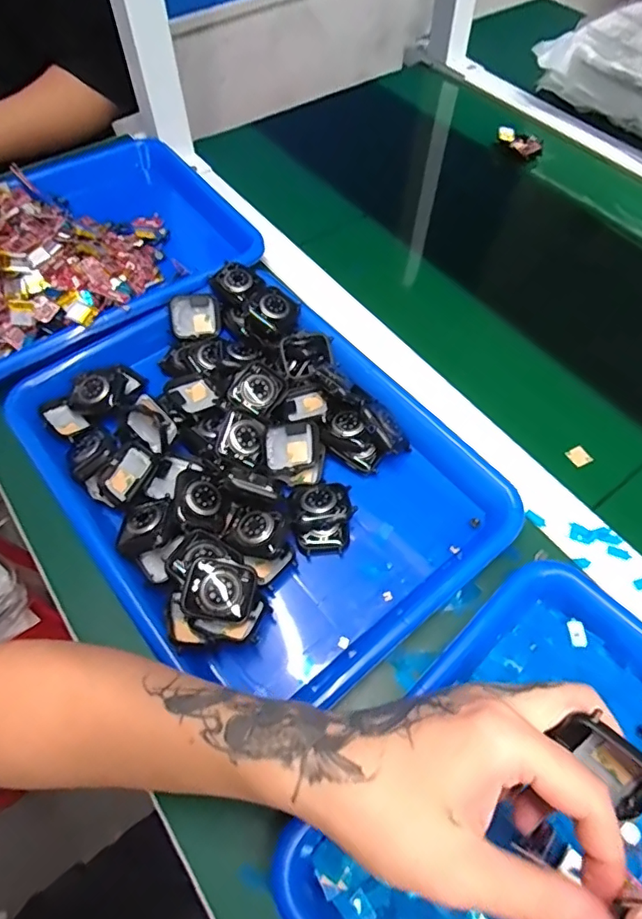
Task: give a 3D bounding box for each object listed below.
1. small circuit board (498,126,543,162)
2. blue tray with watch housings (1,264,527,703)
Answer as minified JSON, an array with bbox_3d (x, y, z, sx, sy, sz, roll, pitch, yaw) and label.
[{"bbox_3d":[0.242,-0.386,0.646,0.057,0.020,0.017,32,63,2],"label":"small circuit board"},{"bbox_3d":[-0.050,-0.004,0.394,0.256,0.042,0.336,-37,66,-20],"label":"blue tray with watch housings"}]

